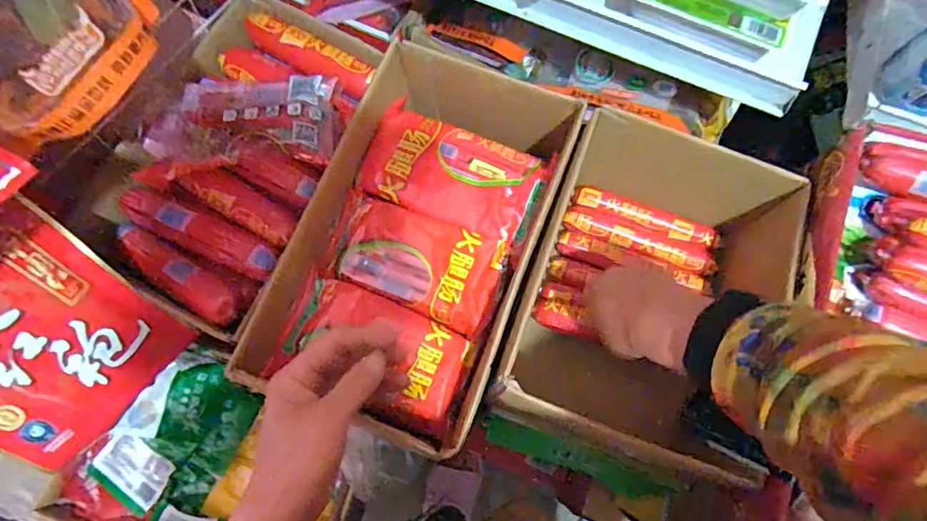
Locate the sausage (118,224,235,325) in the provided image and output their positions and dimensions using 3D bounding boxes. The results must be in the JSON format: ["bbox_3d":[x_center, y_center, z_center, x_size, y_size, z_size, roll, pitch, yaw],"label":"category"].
[{"bbox_3d":[-0.301,0.013,0.541,0.164,0.032,0.038,33,77,8],"label":"sausage"}]

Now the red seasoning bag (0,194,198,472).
[{"bbox_3d":[-0.368,0.079,0.459,0.023,0.199,0.170,18,61,41],"label":"red seasoning bag"}]

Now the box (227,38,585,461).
[{"bbox_3d":[-0.031,-0.037,0.515,0.201,0.114,0.373,21,75,5],"label":"box"}]

